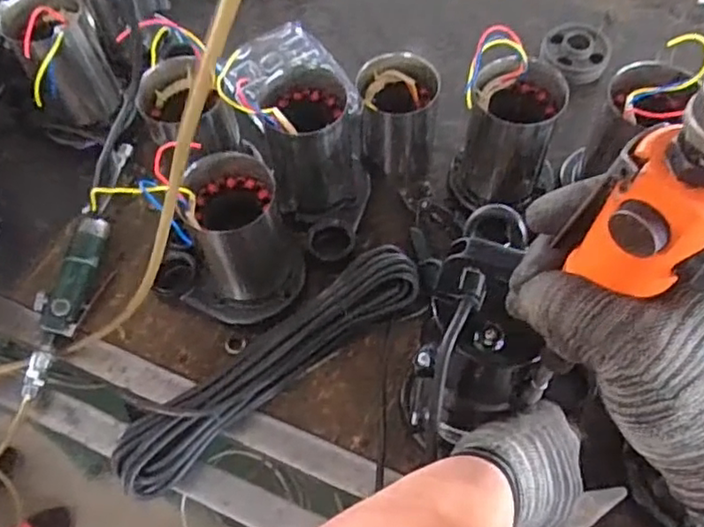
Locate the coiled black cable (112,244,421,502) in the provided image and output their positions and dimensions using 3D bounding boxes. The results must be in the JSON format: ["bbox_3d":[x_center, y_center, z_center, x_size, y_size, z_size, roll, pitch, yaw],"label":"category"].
[{"bbox_3d":[-0.078,0.101,0.659,0.364,0.041,0.078,-36,66,-15],"label":"coiled black cable"}]

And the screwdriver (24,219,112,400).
[{"bbox_3d":[-0.324,0.044,0.708,0.047,0.035,0.210,10,63,8],"label":"screwdriver"}]

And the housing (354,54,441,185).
[{"bbox_3d":[0.055,-0.176,0.757,0.091,0.138,0.087,-1,62,2],"label":"housing"}]

